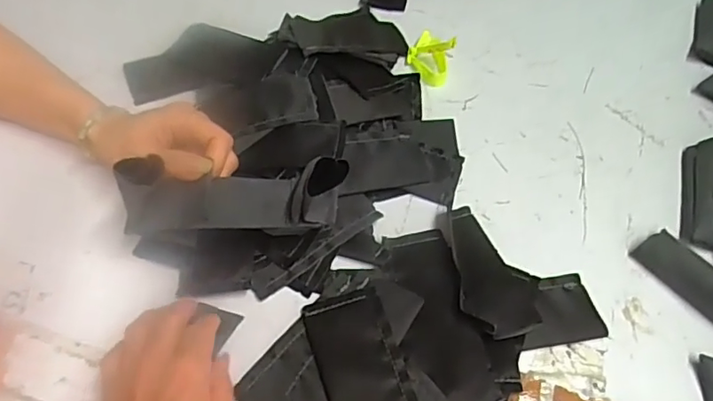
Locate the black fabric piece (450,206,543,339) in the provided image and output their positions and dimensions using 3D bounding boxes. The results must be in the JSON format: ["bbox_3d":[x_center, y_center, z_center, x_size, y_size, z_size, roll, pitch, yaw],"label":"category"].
[{"bbox_3d":[0.104,0.049,0.425,0.065,0.019,0.115,-1,55,-4],"label":"black fabric piece"}]

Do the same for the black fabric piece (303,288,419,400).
[{"bbox_3d":[0.005,0.115,0.378,0.055,0.006,0.117,-13,57,-12],"label":"black fabric piece"}]

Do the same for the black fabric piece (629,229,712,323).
[{"bbox_3d":[0.263,0.062,0.419,0.032,0.038,0.104,-29,62,-21],"label":"black fabric piece"}]

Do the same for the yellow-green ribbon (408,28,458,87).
[{"bbox_3d":[0.072,-0.143,0.544,0.041,0.036,0.054,12,55,4],"label":"yellow-green ribbon"}]

